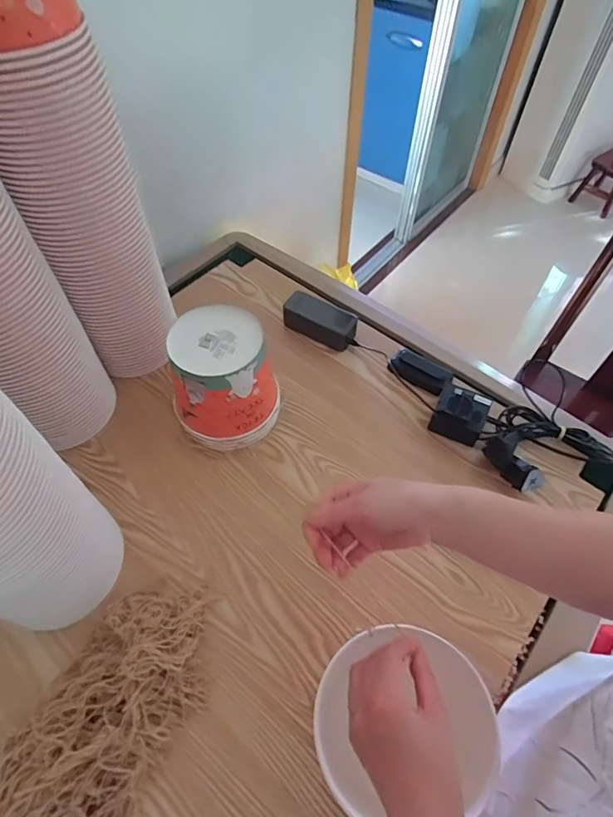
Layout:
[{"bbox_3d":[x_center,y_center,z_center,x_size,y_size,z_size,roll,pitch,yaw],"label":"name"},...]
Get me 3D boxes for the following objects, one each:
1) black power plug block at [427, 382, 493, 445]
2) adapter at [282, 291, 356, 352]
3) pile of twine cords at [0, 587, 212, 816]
[{"bbox_3d":[0.244,0.007,0.741,0.077,0.059,0.071,22,59,14],"label":"black power plug block"},{"bbox_3d":[0.027,-0.158,0.844,0.132,0.061,0.053,28,60,17],"label":"adapter"},{"bbox_3d":[-0.214,0.335,0.501,0.154,0.068,0.312,21,58,13],"label":"pile of twine cords"}]

